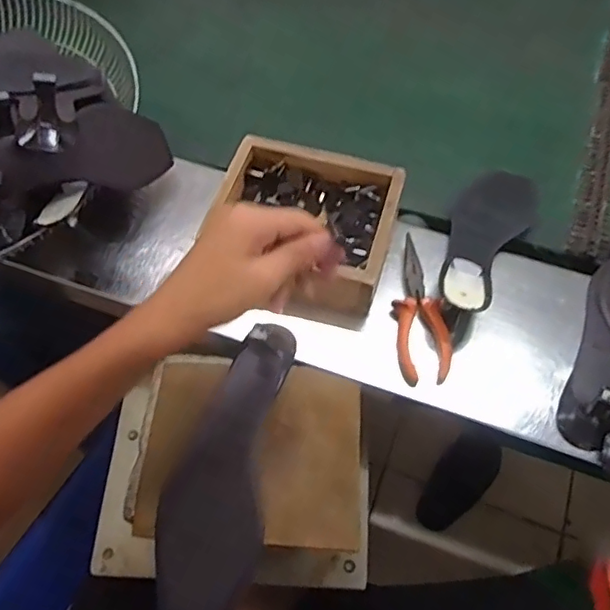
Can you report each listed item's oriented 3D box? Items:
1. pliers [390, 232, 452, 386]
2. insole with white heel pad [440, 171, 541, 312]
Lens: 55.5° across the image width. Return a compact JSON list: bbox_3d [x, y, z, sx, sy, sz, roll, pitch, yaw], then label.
[{"bbox_3d":[0.112,0.003,0.586,0.052,0.025,0.152,-4,62,-2],"label":"pliers"},{"bbox_3d":[0.189,-0.067,0.615,0.083,0.036,0.222,24,48,13],"label":"insole with white heel pad"}]

